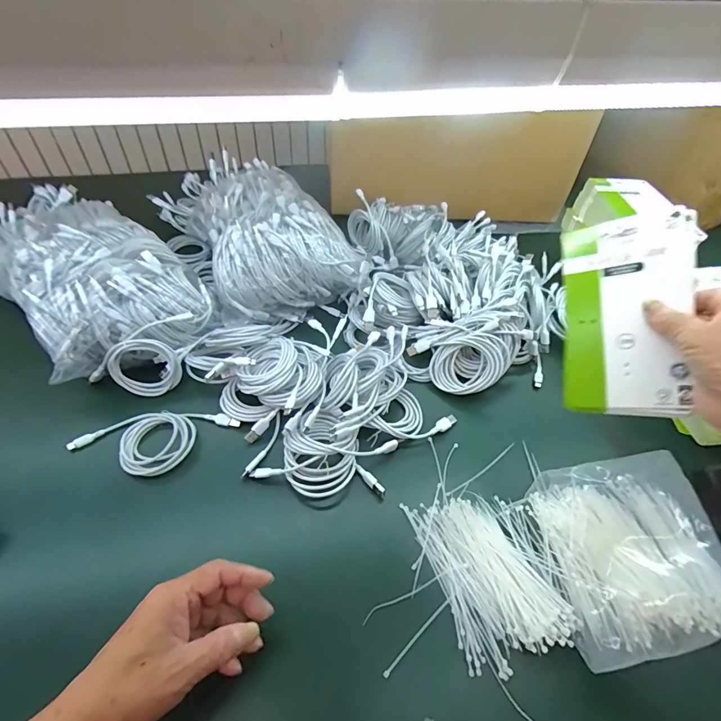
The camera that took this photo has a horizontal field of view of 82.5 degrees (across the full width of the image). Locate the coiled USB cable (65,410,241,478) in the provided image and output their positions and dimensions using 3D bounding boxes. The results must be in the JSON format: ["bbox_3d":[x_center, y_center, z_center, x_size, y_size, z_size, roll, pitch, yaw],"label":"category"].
[{"bbox_3d":[-0.253,0.099,0.504,0.193,0.017,0.087,-7,49,-10],"label":"coiled USB cable"}]

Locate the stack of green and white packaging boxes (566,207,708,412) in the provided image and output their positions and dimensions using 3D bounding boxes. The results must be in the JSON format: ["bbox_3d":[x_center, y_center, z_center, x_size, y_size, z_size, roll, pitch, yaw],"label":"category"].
[{"bbox_3d":[0.249,-0.042,0.388,0.106,0.181,0.007,-1,-2,41],"label":"stack of green and white packaging boxes"}]

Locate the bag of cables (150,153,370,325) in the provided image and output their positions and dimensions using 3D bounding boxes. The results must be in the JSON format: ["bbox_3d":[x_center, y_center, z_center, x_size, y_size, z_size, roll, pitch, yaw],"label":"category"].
[{"bbox_3d":[-0.190,-0.223,0.714,0.221,0.139,0.408,-25,55,-23],"label":"bag of cables"}]

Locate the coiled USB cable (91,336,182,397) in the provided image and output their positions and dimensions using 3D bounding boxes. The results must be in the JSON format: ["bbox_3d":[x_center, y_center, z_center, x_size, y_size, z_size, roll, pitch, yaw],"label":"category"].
[{"bbox_3d":[-0.297,0.017,0.554,0.098,0.090,0.031,-48,31,16],"label":"coiled USB cable"}]

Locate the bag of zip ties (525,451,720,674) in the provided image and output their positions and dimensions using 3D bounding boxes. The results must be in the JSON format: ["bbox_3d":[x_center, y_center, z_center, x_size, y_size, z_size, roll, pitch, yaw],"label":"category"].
[{"bbox_3d":[0.293,0.186,0.425,0.198,0.030,0.191,-3,49,-7],"label":"bag of zip ties"}]

